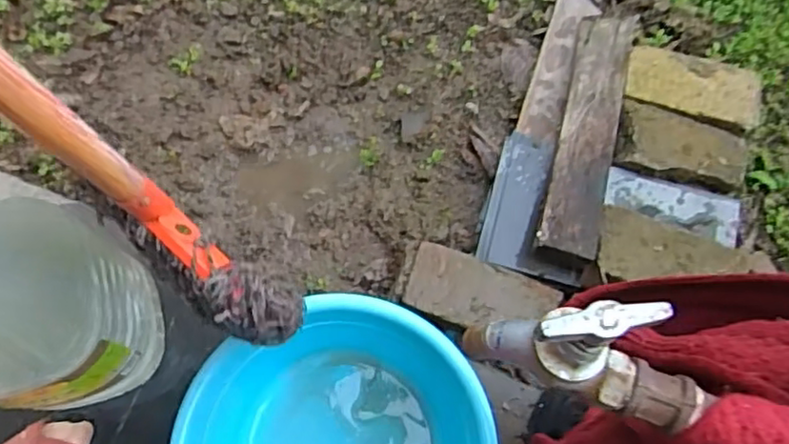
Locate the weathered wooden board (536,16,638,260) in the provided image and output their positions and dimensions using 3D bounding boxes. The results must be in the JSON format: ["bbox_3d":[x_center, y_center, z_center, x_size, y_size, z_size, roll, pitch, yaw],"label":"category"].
[{"bbox_3d":[0.328,-0.166,1.118,0.095,0.024,0.486,8,61,21],"label":"weathered wooden board"}]

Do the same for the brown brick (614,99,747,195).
[{"bbox_3d":[0.497,-0.127,1.138,0.232,0.054,0.115,15,71,2],"label":"brown brick"}]

